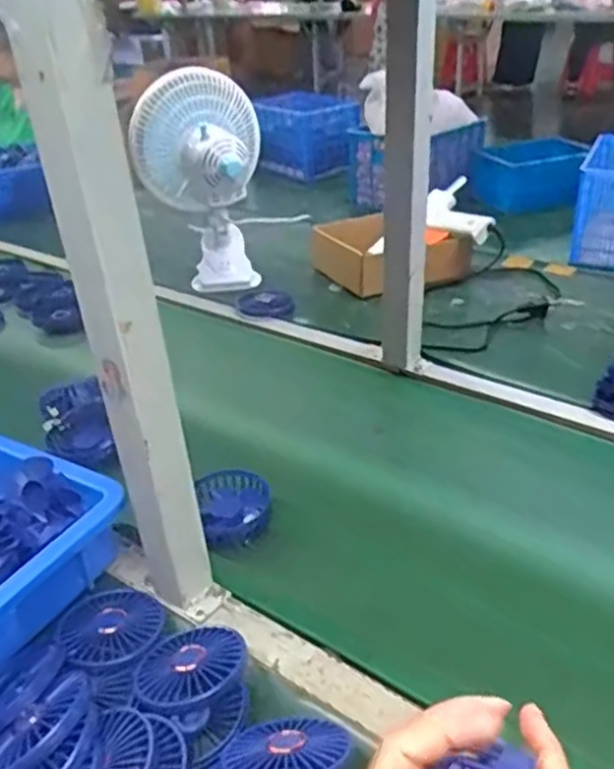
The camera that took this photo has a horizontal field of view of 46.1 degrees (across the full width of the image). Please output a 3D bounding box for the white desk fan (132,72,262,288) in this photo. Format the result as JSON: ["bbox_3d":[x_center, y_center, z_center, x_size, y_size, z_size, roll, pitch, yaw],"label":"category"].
[{"bbox_3d":[-0.167,-0.326,1.163,0.196,0.307,0.155,-9,32,-8],"label":"white desk fan"}]

